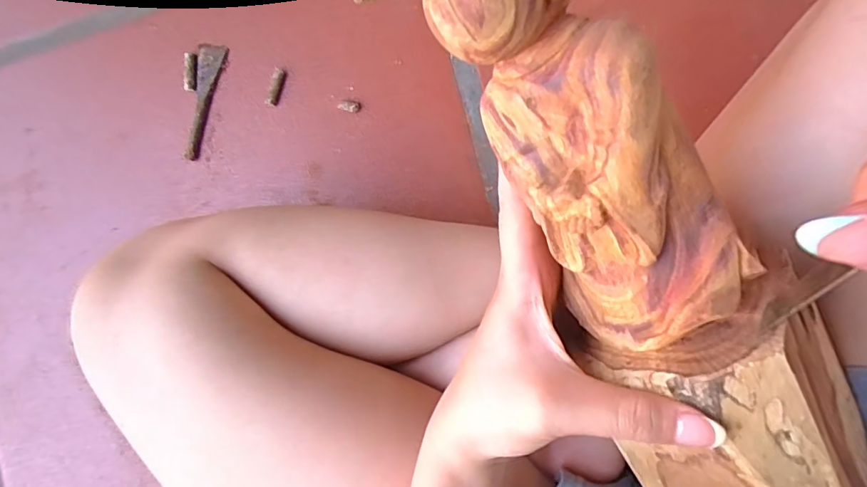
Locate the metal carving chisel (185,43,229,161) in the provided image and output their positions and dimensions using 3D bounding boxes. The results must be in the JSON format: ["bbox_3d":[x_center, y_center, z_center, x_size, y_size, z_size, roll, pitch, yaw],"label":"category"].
[{"bbox_3d":[-0.200,-0.124,0.429,0.023,0.006,0.101,8,91,8],"label":"metal carving chisel"}]

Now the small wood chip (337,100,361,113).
[{"bbox_3d":[-0.069,-0.114,0.405,0.017,0.008,0.010,13,91,8],"label":"small wood chip"}]

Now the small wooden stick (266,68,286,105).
[{"bbox_3d":[-0.134,-0.133,0.416,0.009,0.010,0.031,17,92,8],"label":"small wooden stick"}]

